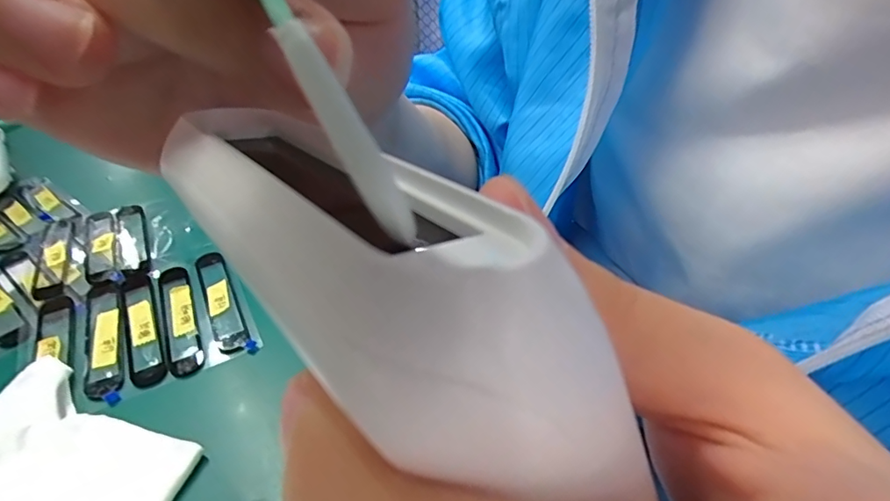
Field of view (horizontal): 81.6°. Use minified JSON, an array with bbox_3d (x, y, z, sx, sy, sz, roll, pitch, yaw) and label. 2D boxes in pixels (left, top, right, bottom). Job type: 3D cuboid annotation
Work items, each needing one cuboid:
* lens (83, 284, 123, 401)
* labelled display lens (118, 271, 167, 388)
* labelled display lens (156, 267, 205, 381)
[{"bbox_3d":[-0.171,0.041,0.256,0.017,0.004,0.077,-17,41,-20],"label":"lens"},{"bbox_3d":[-0.153,0.036,0.258,0.016,0.009,0.074,-18,42,-21],"label":"labelled display lens"},{"bbox_3d":[-0.136,0.034,0.264,0.017,0.006,0.075,-18,41,-21],"label":"labelled display lens"}]

